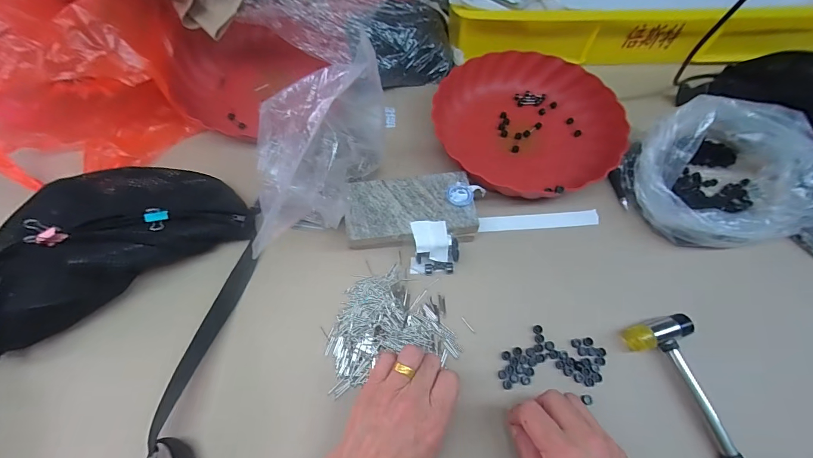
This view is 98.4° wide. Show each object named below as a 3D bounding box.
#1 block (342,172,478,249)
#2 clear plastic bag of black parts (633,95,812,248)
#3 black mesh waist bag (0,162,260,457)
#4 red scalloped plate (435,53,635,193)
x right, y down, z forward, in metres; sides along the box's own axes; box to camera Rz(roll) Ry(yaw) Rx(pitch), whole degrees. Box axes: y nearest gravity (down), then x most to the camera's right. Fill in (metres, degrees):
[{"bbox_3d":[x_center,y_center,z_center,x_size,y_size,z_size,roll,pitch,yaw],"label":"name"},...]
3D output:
[{"bbox_3d":[0.005,-0.019,0.420,0.146,0.035,0.083,-6,63,-2],"label":"block"},{"bbox_3d":[0.374,-0.063,0.404,0.206,0.110,0.146,-7,62,-4],"label":"clear plastic bag of black parts"},{"bbox_3d":[-0.296,0.097,0.335,0.255,0.083,0.388,-4,63,-2],"label":"black mesh waist bag"},{"bbox_3d":[0.158,-0.147,0.476,0.234,0.042,0.236,0,63,0],"label":"red scalloped plate"}]

